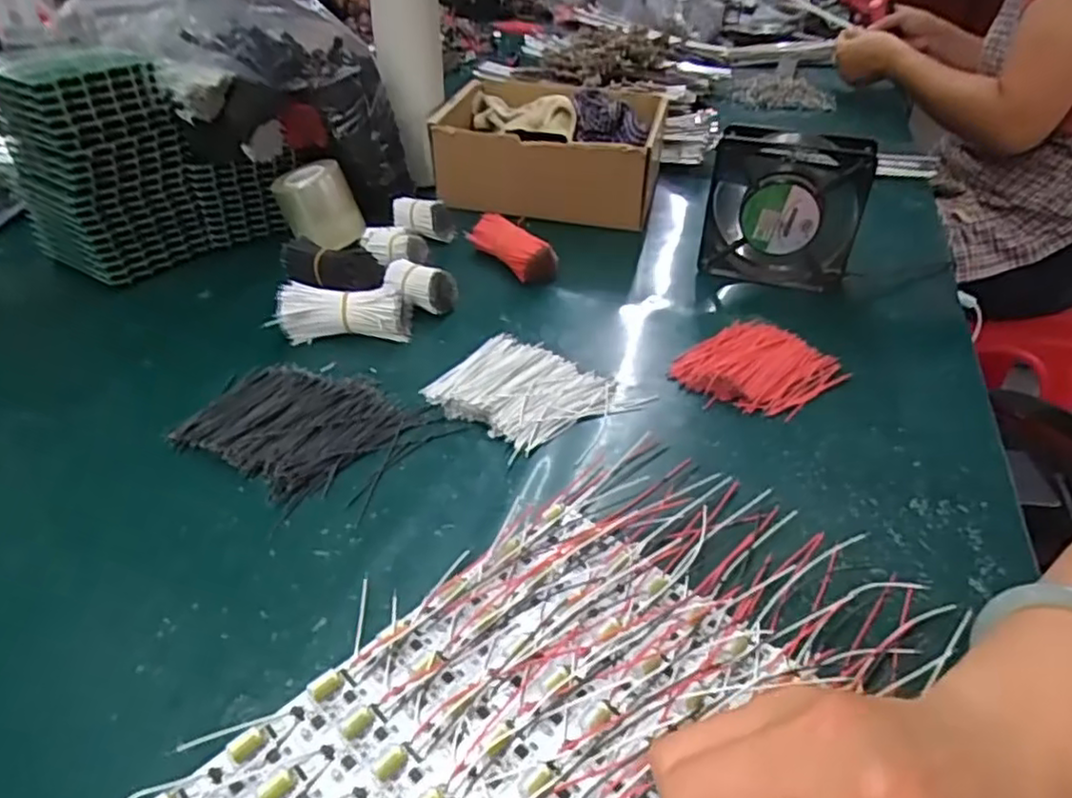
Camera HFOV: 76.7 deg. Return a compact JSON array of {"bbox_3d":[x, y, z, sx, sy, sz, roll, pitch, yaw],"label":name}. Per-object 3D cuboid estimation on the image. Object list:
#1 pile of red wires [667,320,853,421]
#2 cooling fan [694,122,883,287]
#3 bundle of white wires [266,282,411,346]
[{"bbox_3d":[0.157,-0.025,0.475,0.104,0.018,0.088,-27,46,-32],"label":"pile of red wires"},{"bbox_3d":[0.203,-0.152,0.563,0.117,0.127,0.043,9,38,8],"label":"cooling fan"},{"bbox_3d":[-0.141,-0.065,0.499,0.093,0.034,0.033,-1,38,-5],"label":"bundle of white wires"}]

